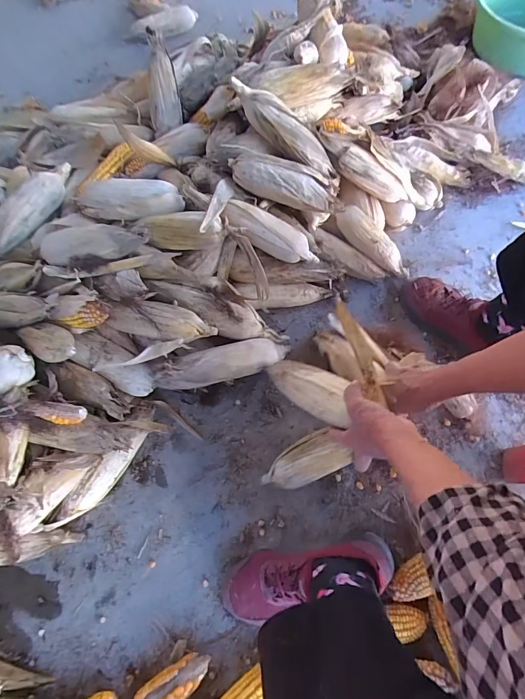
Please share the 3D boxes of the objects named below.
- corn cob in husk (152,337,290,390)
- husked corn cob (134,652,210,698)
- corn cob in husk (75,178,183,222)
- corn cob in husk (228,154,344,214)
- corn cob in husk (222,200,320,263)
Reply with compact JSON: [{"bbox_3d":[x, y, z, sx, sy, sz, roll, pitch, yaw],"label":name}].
[{"bbox_3d":[-0.063,0.022,0.660,0.243,0.043,0.060,-13,66,-18],"label":"corn cob in husk"},{"bbox_3d":[-0.128,0.474,0.532,0.124,0.039,0.043,-29,69,-10],"label":"husked corn cob"},{"bbox_3d":[-0.229,-0.263,0.665,0.185,0.048,0.070,-3,67,1],"label":"corn cob in husk"},{"bbox_3d":[0.045,-0.304,0.684,0.212,0.059,0.074,16,68,-4],"label":"corn cob in husk"},{"bbox_3d":[0.017,-0.204,0.672,0.187,0.048,0.072,23,66,-21],"label":"corn cob in husk"}]

